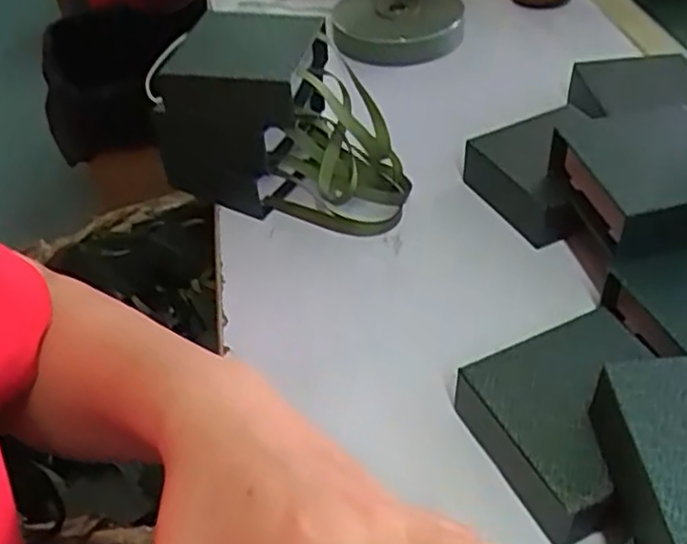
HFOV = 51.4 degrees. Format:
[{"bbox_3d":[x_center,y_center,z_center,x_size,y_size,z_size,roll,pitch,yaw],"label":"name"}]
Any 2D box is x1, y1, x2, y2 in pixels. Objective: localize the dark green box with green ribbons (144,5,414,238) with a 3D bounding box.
[{"bbox_3d":[-0.042,-0.101,0.483,0.160,0.114,0.085,0,44,6],"label":"dark green box with green ribbons"}]

